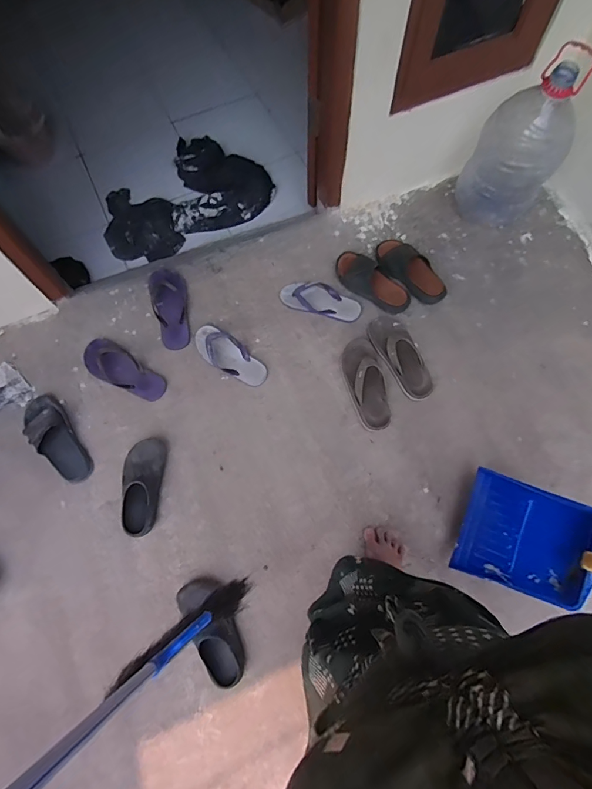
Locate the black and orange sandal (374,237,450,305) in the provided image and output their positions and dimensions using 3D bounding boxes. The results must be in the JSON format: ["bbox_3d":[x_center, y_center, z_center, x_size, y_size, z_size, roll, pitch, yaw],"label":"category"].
[{"bbox_3d":[0.355,-0.387,1.299,0.119,0.055,0.259,-42,80,-12],"label":"black and orange sandal"}]

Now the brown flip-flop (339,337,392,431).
[{"bbox_3d":[0.207,-0.035,1.221,0.115,0.050,0.276,-15,75,-6],"label":"brown flip-flop"}]

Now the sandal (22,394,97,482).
[{"bbox_3d":[-0.665,0.119,1.150,0.110,0.059,0.278,-32,78,-10],"label":"sandal"}]

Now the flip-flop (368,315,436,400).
[{"bbox_3d":[0.322,-0.117,1.249,0.120,0.044,0.270,-29,77,-10],"label":"flip-flop"}]

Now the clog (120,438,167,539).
[{"bbox_3d":[-0.405,0.240,1.110,0.100,0.073,0.255,-1,68,-1],"label":"clog"}]

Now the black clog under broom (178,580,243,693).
[{"bbox_3d":[-0.202,0.577,1.025,0.103,0.064,0.250,-26,77,-9],"label":"black clog under broom"}]

